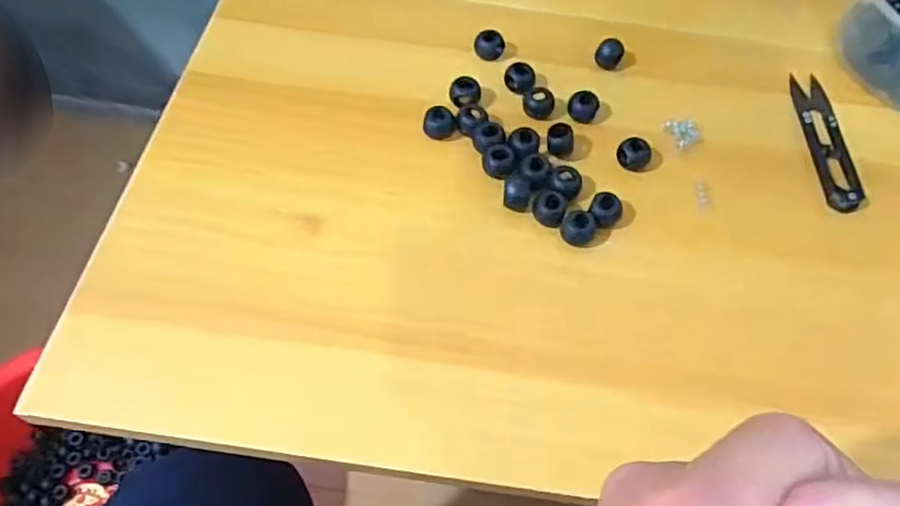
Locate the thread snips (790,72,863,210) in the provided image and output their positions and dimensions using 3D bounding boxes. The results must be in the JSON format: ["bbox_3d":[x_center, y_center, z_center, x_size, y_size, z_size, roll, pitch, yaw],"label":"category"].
[{"bbox_3d":[0.211,-0.065,0.352,0.023,0.006,0.097,4,58,-3],"label":"thread snips"}]

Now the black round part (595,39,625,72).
[{"bbox_3d":[0.094,-0.118,0.374,0.016,0.015,0.013,22,59,9],"label":"black round part"}]

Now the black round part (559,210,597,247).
[{"bbox_3d":[0.063,-0.011,0.310,0.016,0.013,0.017,2,59,-4],"label":"black round part"}]

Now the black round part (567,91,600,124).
[{"bbox_3d":[0.074,-0.081,0.350,0.017,0.014,0.012,18,59,6],"label":"black round part"}]

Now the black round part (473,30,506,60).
[{"bbox_3d":[0.023,-0.121,0.370,0.017,0.013,0.013,5,58,-2],"label":"black round part"}]

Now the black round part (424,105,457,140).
[{"bbox_3d":[-0.005,-0.069,0.338,0.017,0.016,0.012,1,59,-4],"label":"black round part"}]

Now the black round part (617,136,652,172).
[{"bbox_3d":[0.097,-0.052,0.334,0.017,0.012,0.015,22,59,9],"label":"black round part"}]

